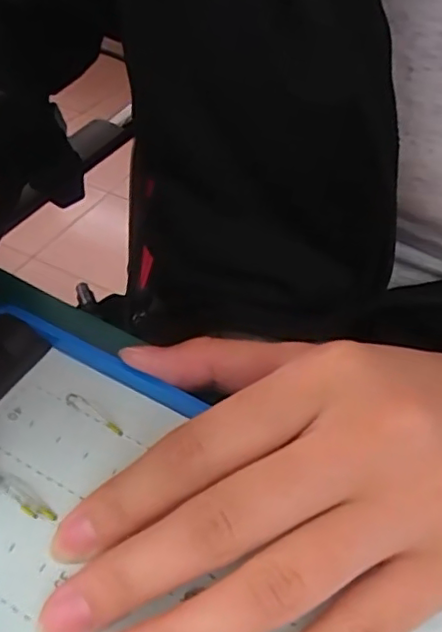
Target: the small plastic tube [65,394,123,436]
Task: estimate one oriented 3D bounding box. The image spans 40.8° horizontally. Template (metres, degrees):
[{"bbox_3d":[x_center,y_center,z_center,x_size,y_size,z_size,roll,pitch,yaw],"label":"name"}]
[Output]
[{"bbox_3d":[-0.038,0.029,0.179,0.022,0.005,0.004,25,51,18],"label":"small plastic tube"}]

